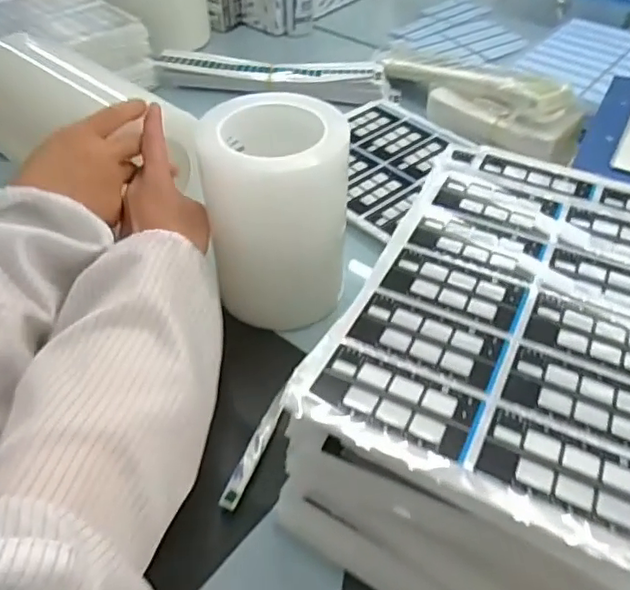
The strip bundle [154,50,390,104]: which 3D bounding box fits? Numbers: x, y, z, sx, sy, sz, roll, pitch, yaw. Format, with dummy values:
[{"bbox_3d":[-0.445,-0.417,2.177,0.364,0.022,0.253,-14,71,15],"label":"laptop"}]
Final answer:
[{"bbox_3d":[-0.059,-0.304,0.816,0.315,0.028,0.075,4,45,5],"label":"strip bundle"}]

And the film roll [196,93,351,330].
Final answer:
[{"bbox_3d":[-0.030,-0.066,0.491,0.106,0.164,0.095,7,45,7],"label":"film roll"}]

